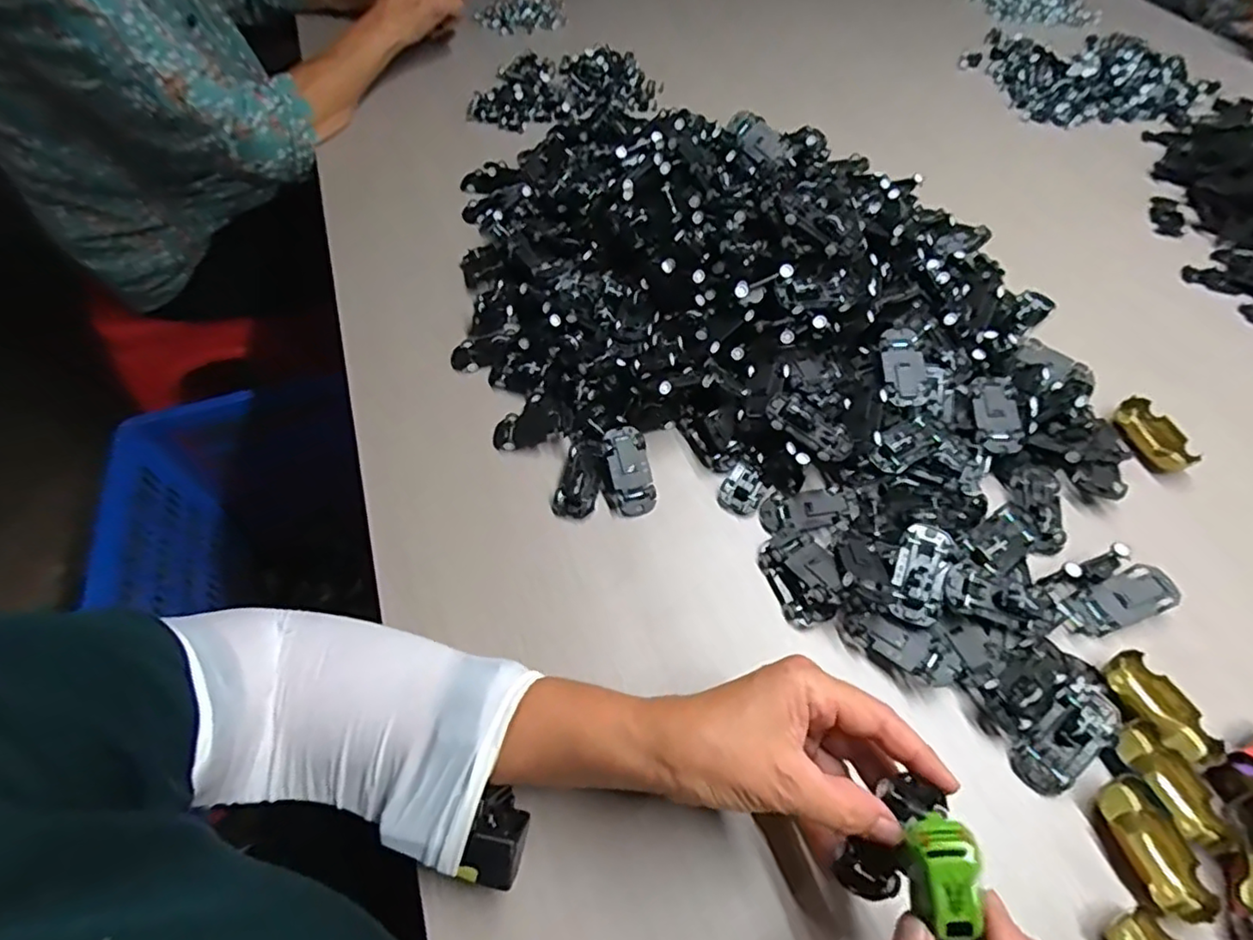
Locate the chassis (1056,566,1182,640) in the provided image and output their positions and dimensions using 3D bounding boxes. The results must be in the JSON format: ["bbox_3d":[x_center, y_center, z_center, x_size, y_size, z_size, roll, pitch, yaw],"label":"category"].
[{"bbox_3d":[0.318,0.086,0.396,0.069,0.008,0.029,-23,58,3],"label":"chassis"}]

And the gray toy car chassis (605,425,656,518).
[{"bbox_3d":[0.001,0.001,0.458,0.033,0.015,0.066,-8,82,-4],"label":"gray toy car chassis"}]

